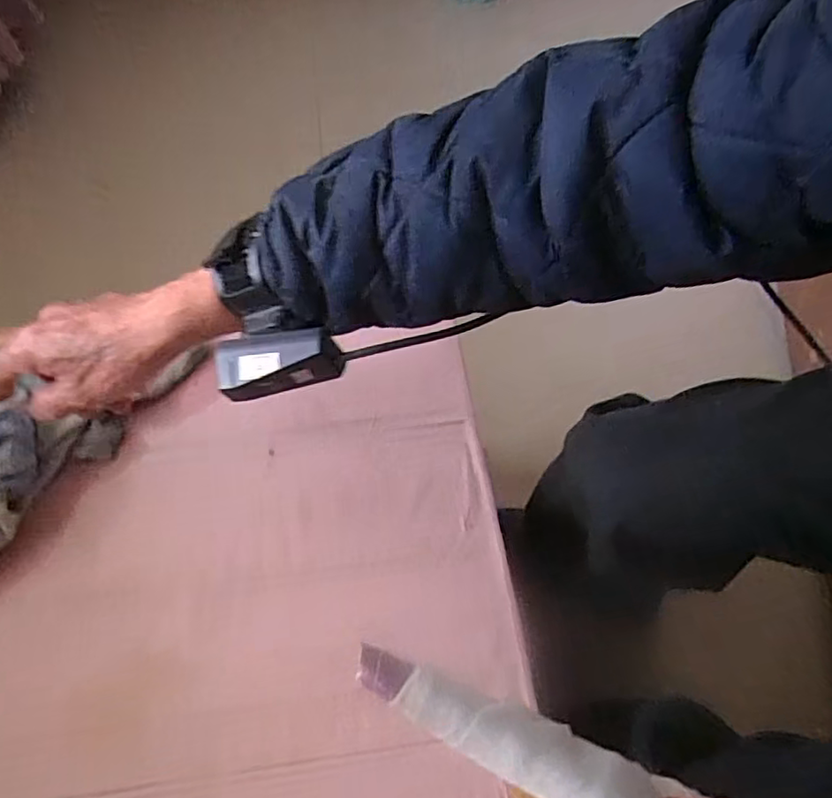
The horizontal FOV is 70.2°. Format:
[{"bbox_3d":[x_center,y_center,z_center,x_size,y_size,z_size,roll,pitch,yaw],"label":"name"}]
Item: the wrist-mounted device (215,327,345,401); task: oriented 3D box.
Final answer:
[{"bbox_3d":[-0.078,-0.023,0.334,0.071,0.030,0.028,-7,64,-1],"label":"wrist-mounted device"}]

